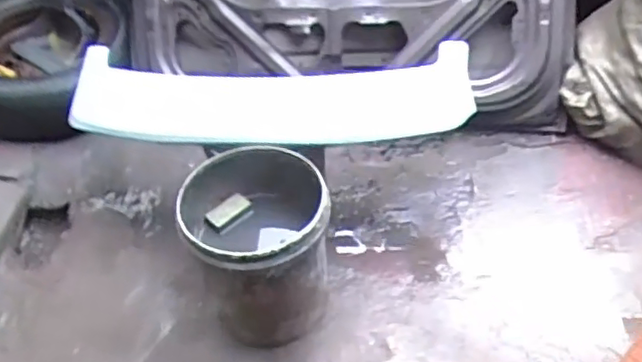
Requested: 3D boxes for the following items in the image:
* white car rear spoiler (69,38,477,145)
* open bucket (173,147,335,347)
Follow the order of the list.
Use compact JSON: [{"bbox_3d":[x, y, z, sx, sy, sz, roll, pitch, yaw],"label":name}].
[{"bbox_3d":[-0.136,-0.204,1.570,0.986,0.119,0.287,2,49,7],"label":"white car rear spoiler"},{"bbox_3d":[-0.135,0.147,1.441,0.301,0.360,0.310,-2,48,2],"label":"open bucket"}]

